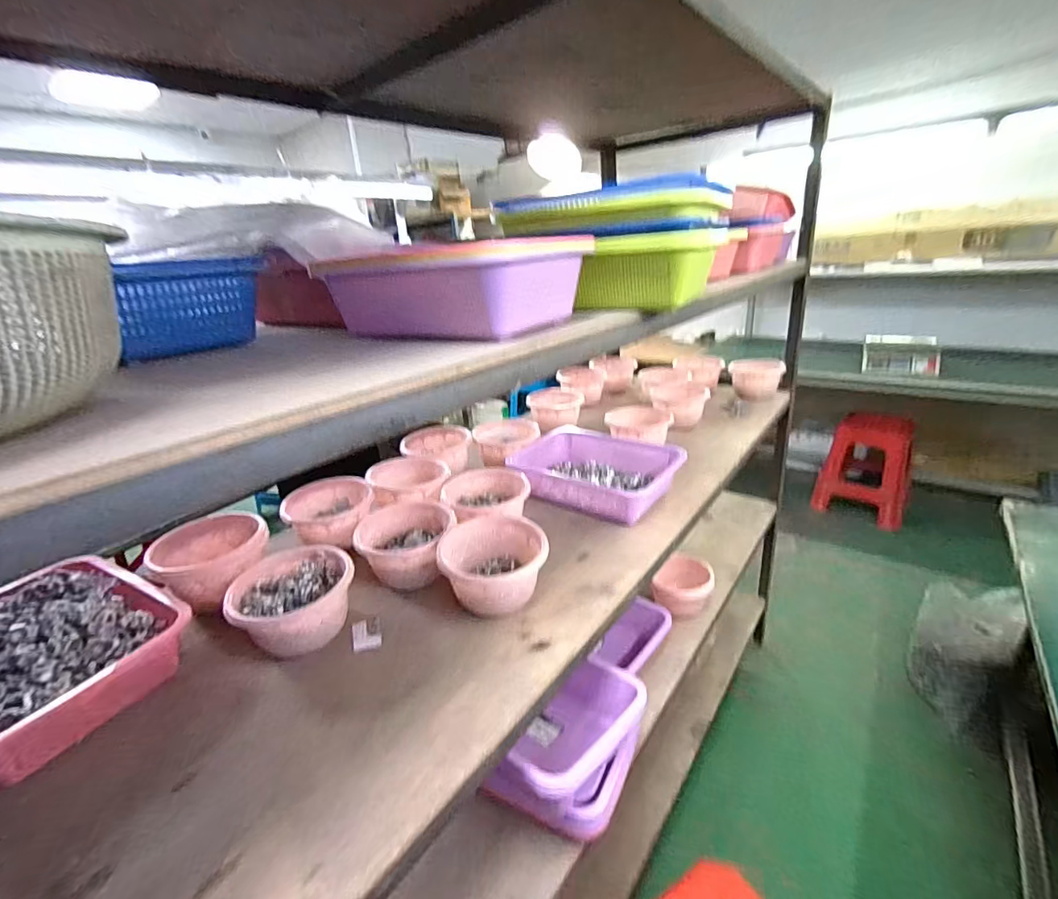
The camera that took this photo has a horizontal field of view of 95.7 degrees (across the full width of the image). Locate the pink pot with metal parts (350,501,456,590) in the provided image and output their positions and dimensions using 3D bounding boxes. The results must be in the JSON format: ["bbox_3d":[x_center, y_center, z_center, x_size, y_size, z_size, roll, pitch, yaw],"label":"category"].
[{"bbox_3d":[-0.181,0.151,0.732,0.140,0.090,0.142,-4,22,2],"label":"pink pot with metal parts"}]

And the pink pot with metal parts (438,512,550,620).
[{"bbox_3d":[-0.052,0.162,0.679,0.140,0.093,0.149,-12,23,-17],"label":"pink pot with metal parts"}]

